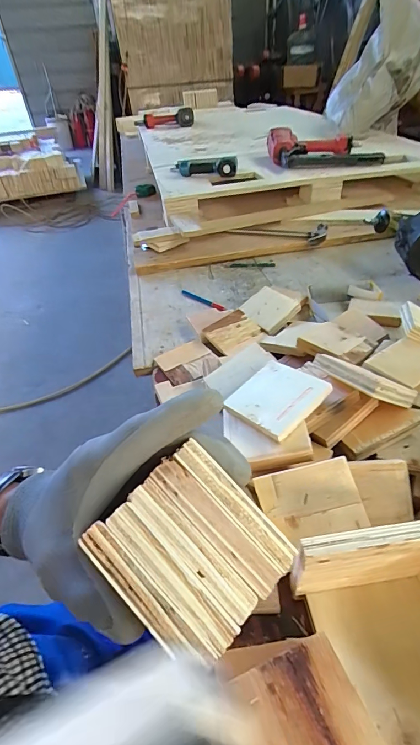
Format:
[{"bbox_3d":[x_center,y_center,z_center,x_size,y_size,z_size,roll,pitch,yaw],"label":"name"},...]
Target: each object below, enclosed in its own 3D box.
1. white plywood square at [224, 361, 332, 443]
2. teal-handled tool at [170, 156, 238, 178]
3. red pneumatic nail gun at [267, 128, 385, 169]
[{"bbox_3d":[0.076,0.028,0.419,0.094,0.009,0.092,-40,42,-23],"label":"white plywood square"},{"bbox_3d":[-0.018,-0.620,1.101,0.203,0.050,0.054,0,43,5],"label":"teal-handled tool"},{"bbox_3d":[0.359,-0.715,1.145,0.330,0.072,0.278,1,43,6],"label":"red pneumatic nail gun"}]

